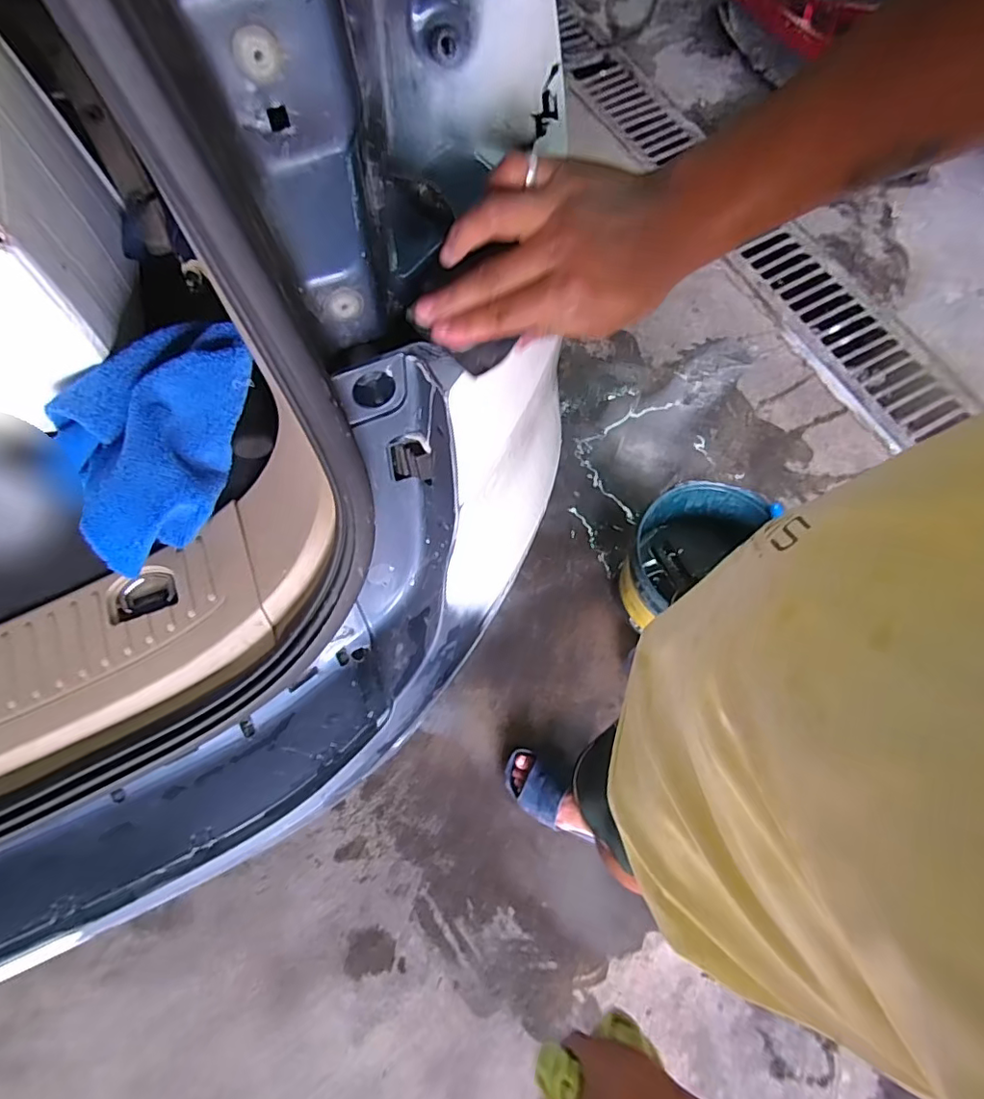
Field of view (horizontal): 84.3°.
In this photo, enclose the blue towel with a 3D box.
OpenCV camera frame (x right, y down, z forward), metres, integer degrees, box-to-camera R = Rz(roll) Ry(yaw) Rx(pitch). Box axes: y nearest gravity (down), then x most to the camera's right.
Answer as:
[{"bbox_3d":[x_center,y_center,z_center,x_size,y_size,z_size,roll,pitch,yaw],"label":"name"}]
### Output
[{"bbox_3d":[-0.299,-0.097,0.496,0.128,0.104,0.211,35,74,13],"label":"blue towel"}]

